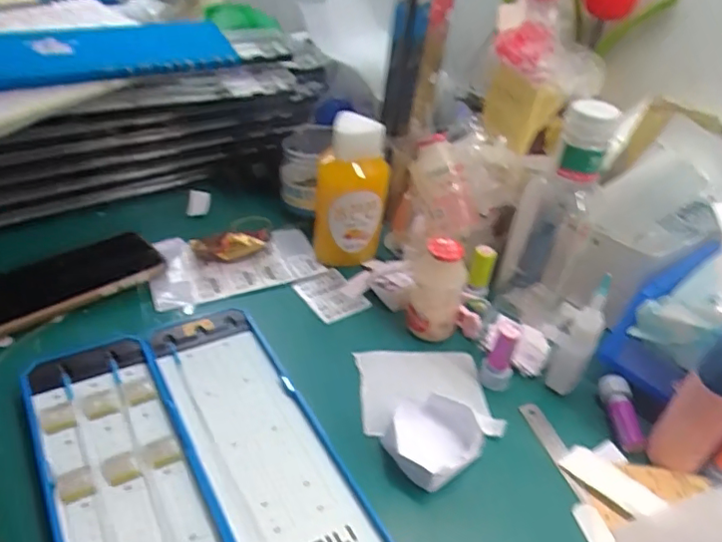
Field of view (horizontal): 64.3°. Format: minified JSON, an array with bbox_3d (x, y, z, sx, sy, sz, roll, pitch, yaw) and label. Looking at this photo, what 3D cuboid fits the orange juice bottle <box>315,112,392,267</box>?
[{"bbox_3d":[-0.009,-0.083,0.579,0.070,0.153,0.064,6,38,-3],"label":"orange juice bottle"}]

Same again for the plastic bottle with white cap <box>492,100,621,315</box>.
[{"bbox_3d":[0.172,-0.046,0.523,0.054,0.218,0.055,17,39,12],"label":"plastic bottle with white cap"}]

